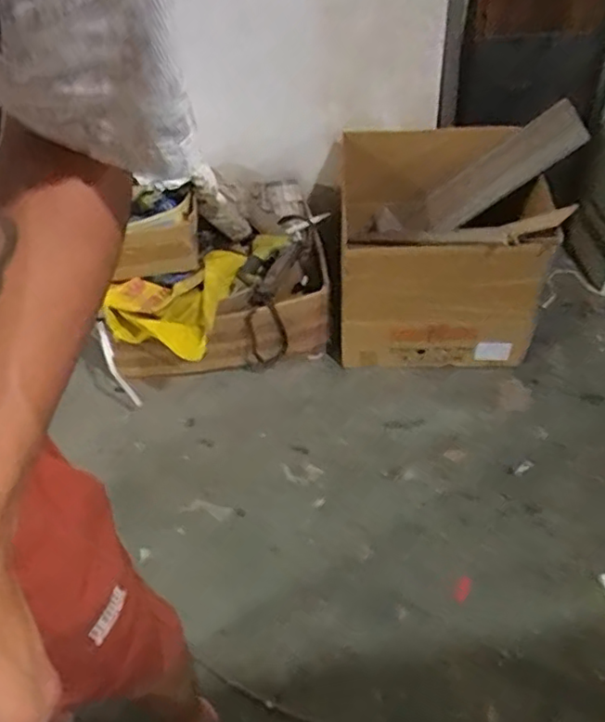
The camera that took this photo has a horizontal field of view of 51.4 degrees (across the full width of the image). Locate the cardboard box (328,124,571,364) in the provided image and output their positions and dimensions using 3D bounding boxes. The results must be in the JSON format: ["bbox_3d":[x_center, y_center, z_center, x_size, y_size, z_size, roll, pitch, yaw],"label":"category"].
[{"bbox_3d":[0.303,-0.265,1.497,0.457,0.414,0.447,6,51,8],"label":"cardboard box"}]

